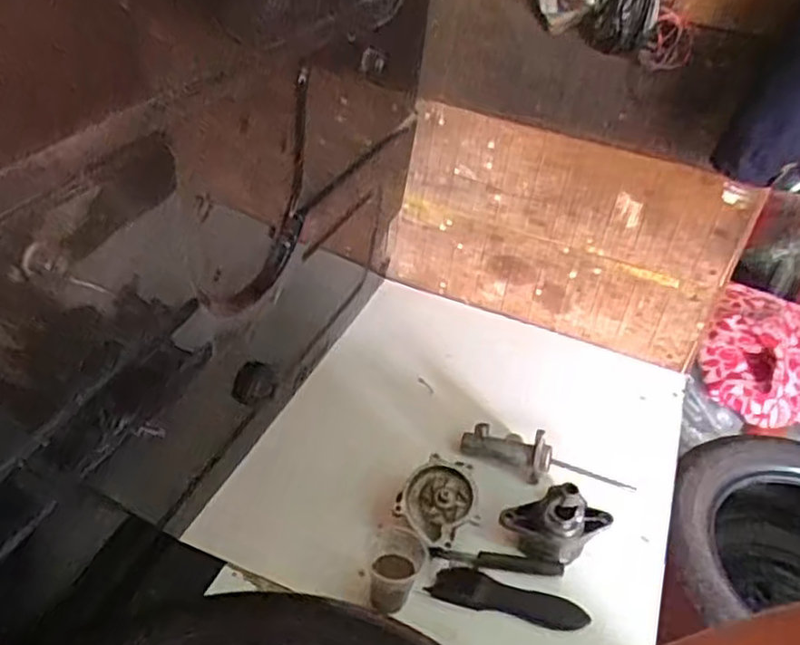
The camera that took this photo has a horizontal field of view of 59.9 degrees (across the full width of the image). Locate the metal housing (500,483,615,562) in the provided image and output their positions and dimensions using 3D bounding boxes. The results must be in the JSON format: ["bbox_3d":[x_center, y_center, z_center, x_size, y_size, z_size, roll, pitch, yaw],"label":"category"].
[{"bbox_3d":[0.199,0.247,0.864,0.141,0.095,0.062,7,38,0],"label":"metal housing"}]

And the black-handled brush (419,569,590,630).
[{"bbox_3d":[0.129,0.326,0.816,0.181,0.010,0.046,13,38,9],"label":"black-handled brush"}]

